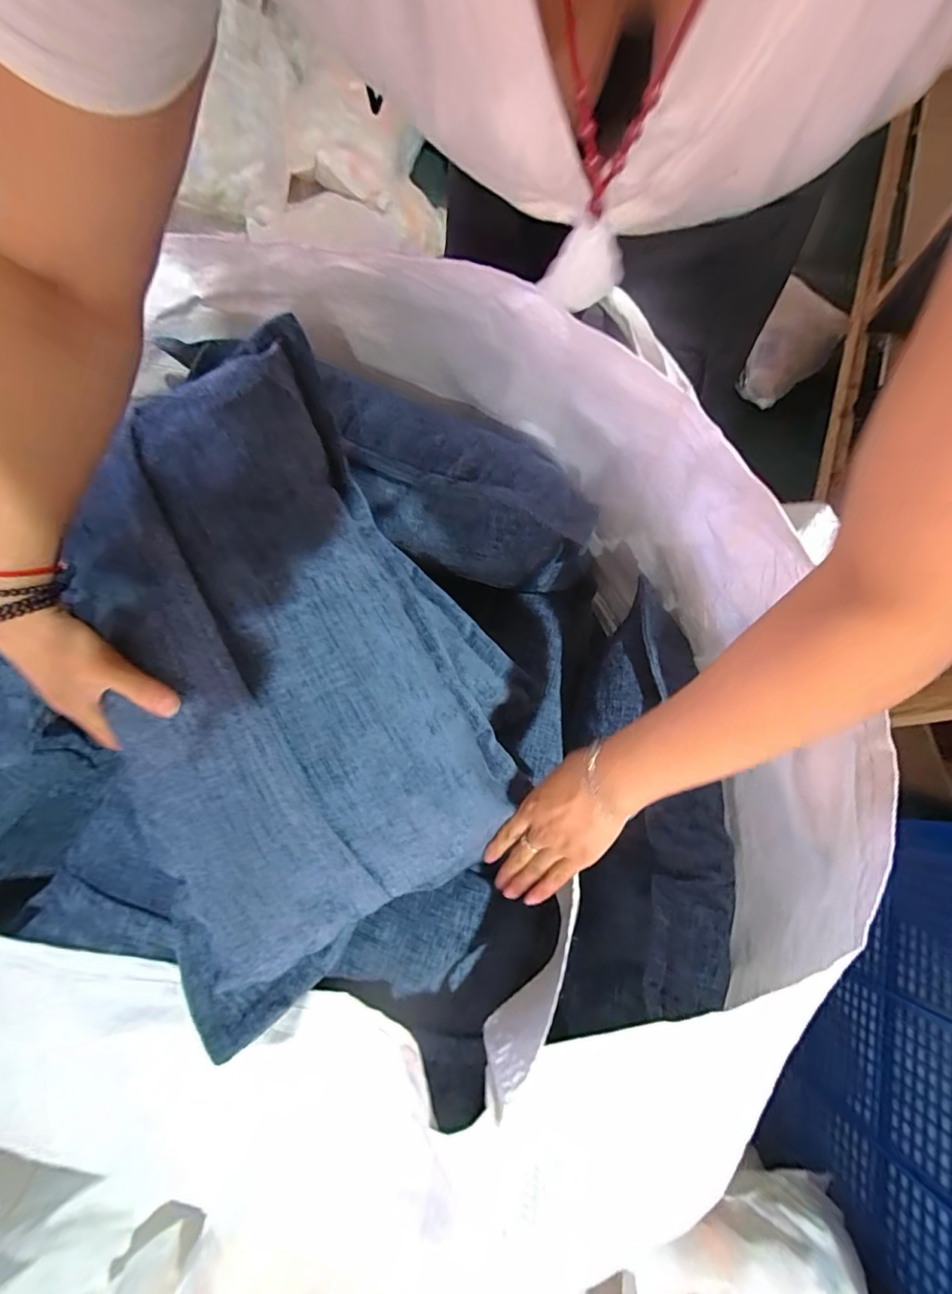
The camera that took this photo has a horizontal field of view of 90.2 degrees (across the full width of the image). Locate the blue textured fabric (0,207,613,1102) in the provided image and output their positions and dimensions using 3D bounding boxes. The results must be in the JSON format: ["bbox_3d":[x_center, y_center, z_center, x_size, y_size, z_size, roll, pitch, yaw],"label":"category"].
[{"bbox_3d":[-0.184,0.021,0.391,0.332,0.171,0.464,-32,76,-8],"label":"blue textured fabric"}]

